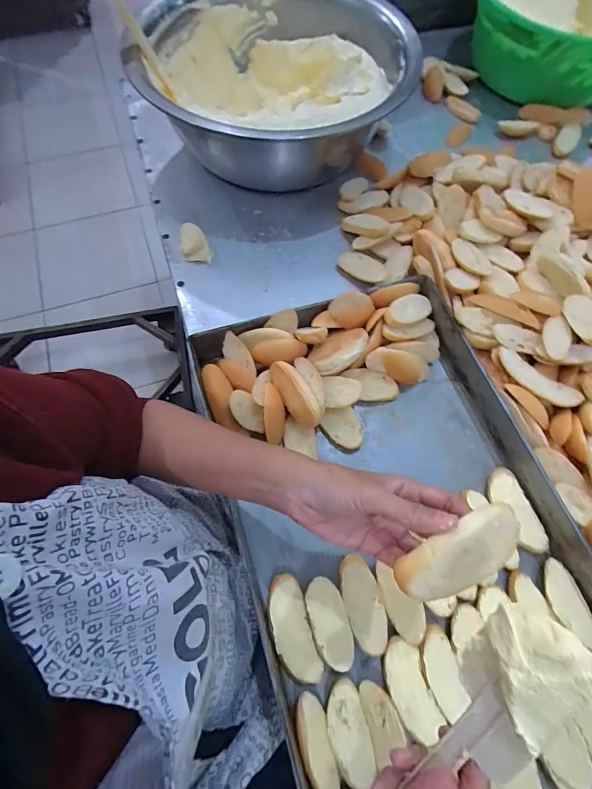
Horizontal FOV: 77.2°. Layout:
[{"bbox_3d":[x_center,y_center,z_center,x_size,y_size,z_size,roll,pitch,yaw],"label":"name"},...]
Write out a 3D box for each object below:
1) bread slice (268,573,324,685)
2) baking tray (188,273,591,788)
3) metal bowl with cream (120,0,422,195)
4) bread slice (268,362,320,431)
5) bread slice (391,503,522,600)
[{"bbox_3d":[-0.005,0.258,0.409,0.042,0.019,0.105,-16,68,-8],"label":"bread slice"},{"bbox_3d":[0.118,0.146,0.433,0.363,0.067,0.594,-16,68,-8],"label":"baking tray"},{"bbox_3d":[-0.043,-0.560,0.674,0.434,0.158,0.441,0,67,-1],"label":"metal bowl with cream"},{"bbox_3d":[0.000,-0.001,0.485,0.036,0.026,0.094,-30,83,-13],"label":"bread slice"},{"bbox_3d":[0.112,0.111,0.259,0.093,0.015,0.043,-23,98,-12],"label":"bread slice"}]

